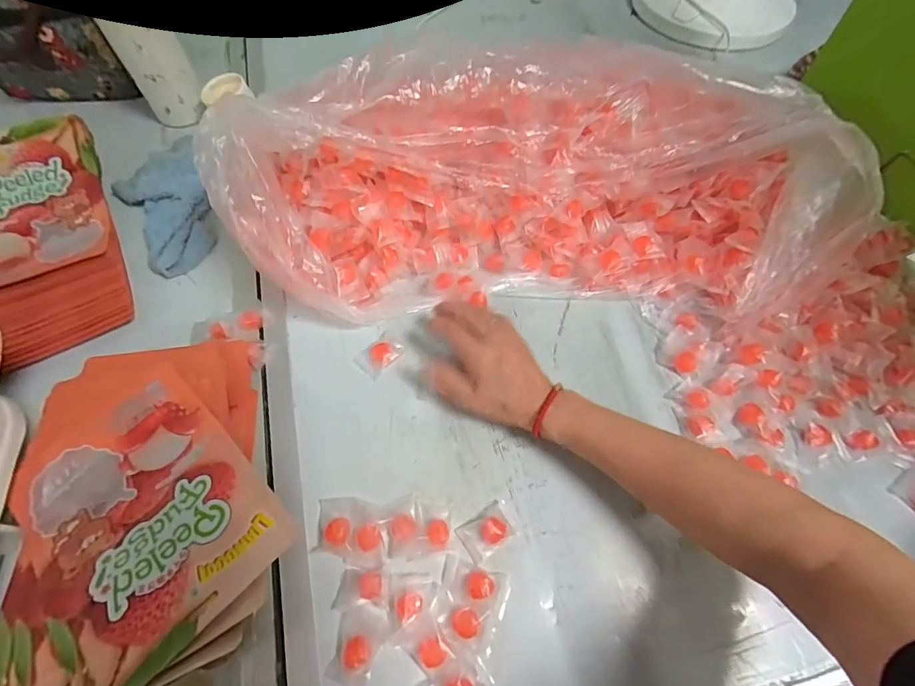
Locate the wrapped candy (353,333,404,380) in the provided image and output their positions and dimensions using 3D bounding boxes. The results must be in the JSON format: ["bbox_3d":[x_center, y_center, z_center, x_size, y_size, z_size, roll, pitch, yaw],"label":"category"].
[{"bbox_3d":[-0.080,0.012,0.448,0.032,0.011,0.044,41,69,20],"label":"wrapped candy"}]

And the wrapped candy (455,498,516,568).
[{"bbox_3d":[0.025,0.161,0.372,0.043,0.012,0.031,-29,65,-15],"label":"wrapped candy"}]

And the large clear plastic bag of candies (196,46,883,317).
[{"bbox_3d":[0.084,-0.178,0.472,0.587,0.163,0.276,0,61,0],"label":"large clear plastic bag of candies"}]

